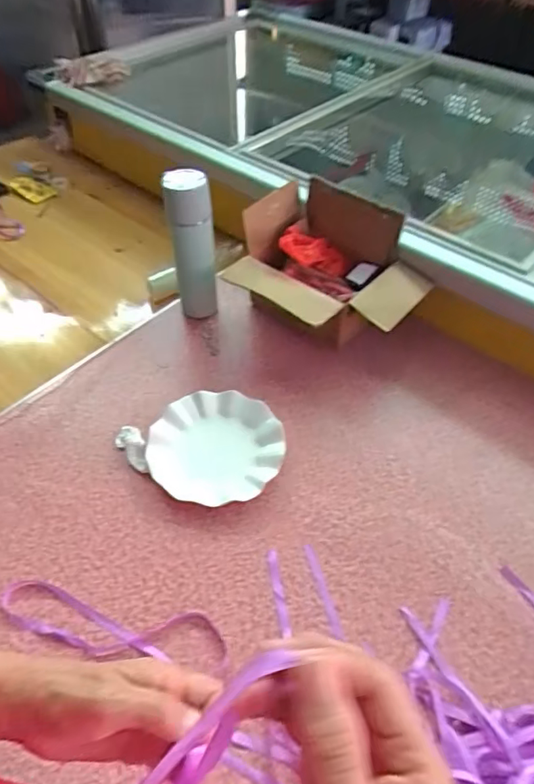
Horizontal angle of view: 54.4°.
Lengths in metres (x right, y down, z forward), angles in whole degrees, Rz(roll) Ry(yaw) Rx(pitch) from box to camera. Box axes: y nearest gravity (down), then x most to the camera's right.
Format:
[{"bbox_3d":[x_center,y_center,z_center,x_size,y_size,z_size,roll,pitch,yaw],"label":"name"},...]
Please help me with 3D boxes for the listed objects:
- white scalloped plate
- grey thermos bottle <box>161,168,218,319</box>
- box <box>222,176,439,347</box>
[{"bbox_3d":[-0.070,0.077,0.720,0.181,0.030,0.170,0,50,0],"label":"white scalloped plate"},{"bbox_3d":[-0.119,-0.229,0.848,0.066,0.246,0.062,-6,50,-5],"label":"grey thermos bottle"},{"bbox_3d":[0.090,-0.182,0.840,0.297,0.173,0.224,29,55,22],"label":"box"}]

